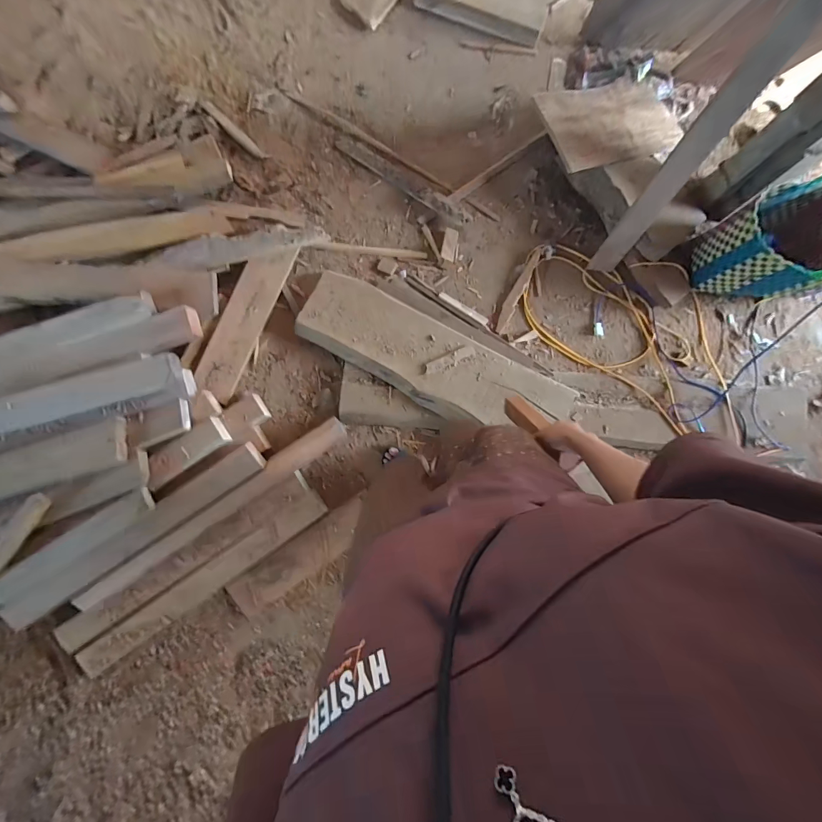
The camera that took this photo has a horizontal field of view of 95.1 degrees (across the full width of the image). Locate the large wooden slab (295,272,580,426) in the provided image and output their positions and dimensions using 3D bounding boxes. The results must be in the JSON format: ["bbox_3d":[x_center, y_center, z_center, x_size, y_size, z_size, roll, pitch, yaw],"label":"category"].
[{"bbox_3d":[0.077,-0.177,1.344,0.995,0.058,0.284,27,87,2],"label":"large wooden slab"}]

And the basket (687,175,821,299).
[{"bbox_3d":[1.247,-0.544,1.218,0.432,0.403,0.331,-24,87,-1],"label":"basket"}]

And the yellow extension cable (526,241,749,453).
[{"bbox_3d":[0.843,-0.314,1.371,0.928,0.066,0.491,38,87,3],"label":"yellow extension cable"}]

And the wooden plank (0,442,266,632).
[{"bbox_3d":[-0.954,0.429,1.297,1.003,0.034,0.108,-34,87,-2],"label":"wooden plank"}]

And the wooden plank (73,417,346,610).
[{"bbox_3d":[-0.696,0.366,1.344,1.072,0.067,0.097,-37,87,-2],"label":"wooden plank"}]

